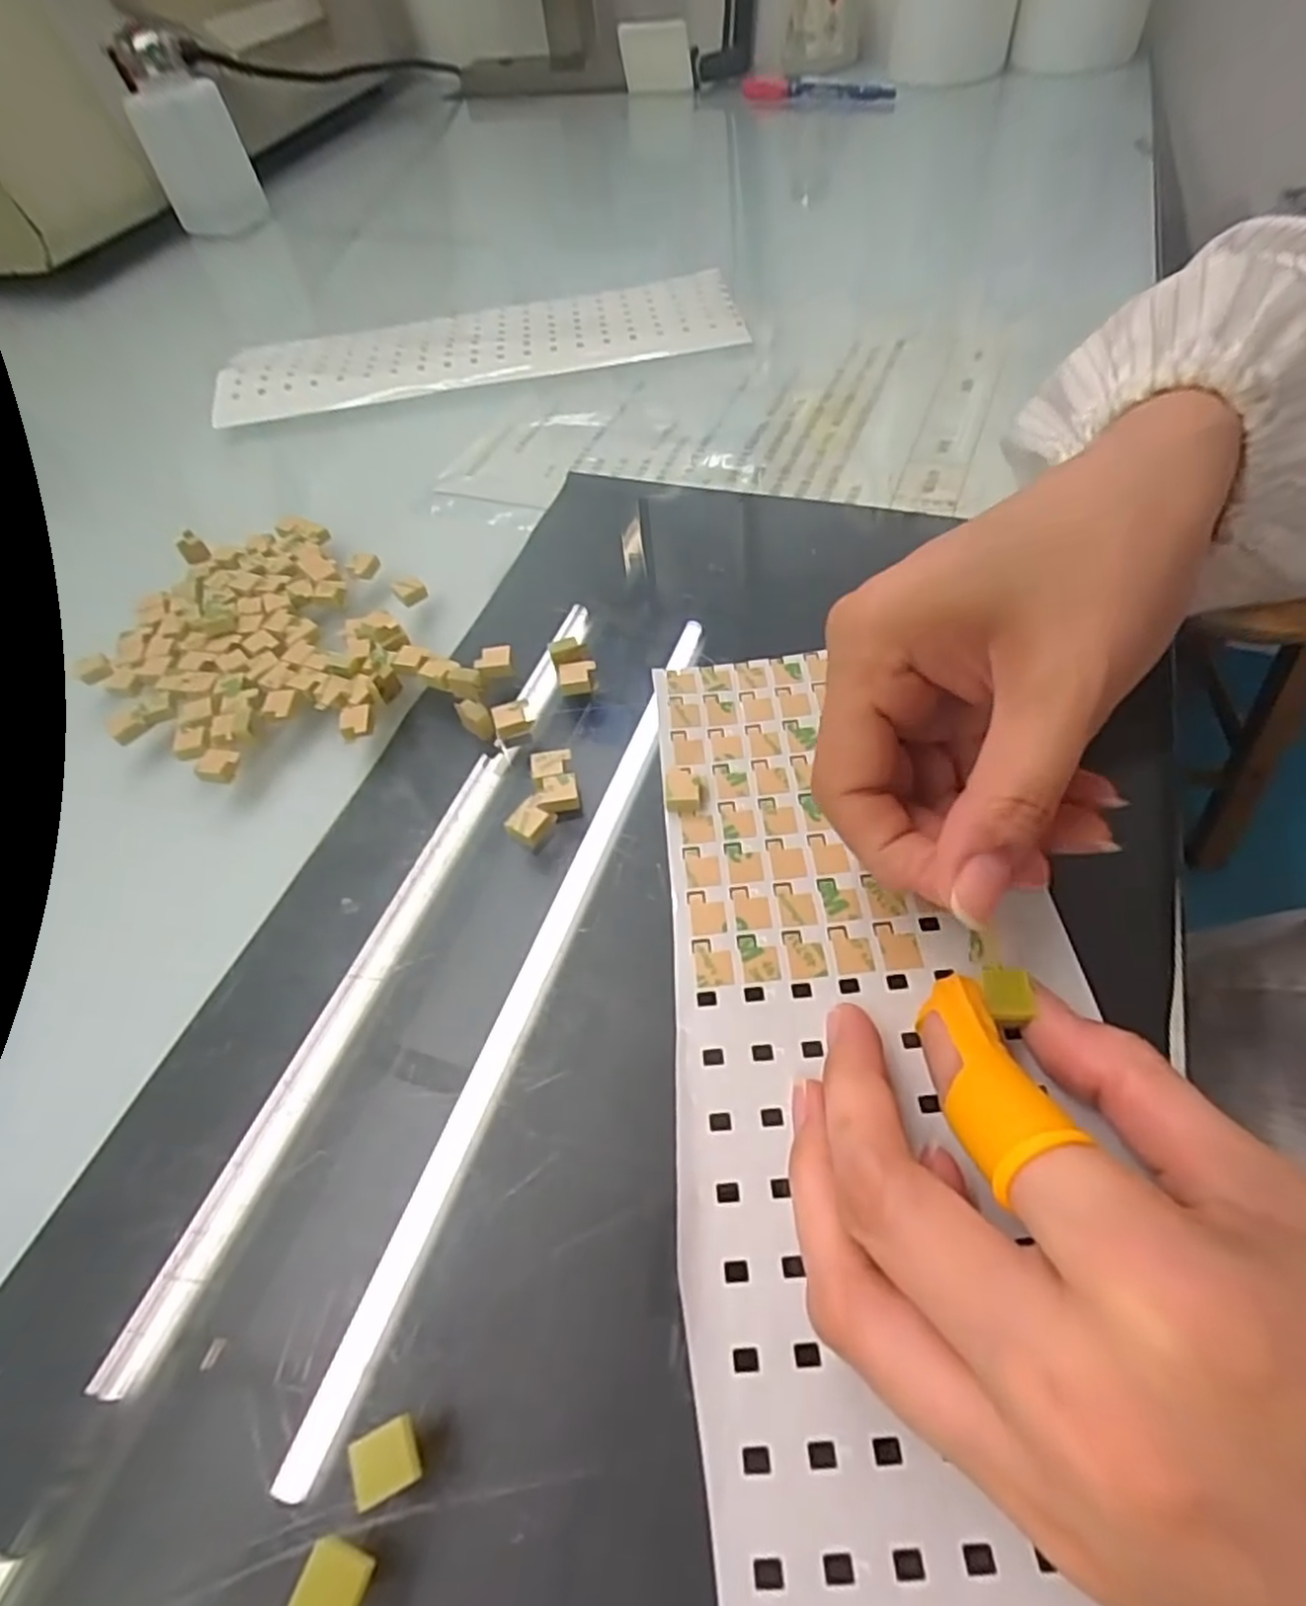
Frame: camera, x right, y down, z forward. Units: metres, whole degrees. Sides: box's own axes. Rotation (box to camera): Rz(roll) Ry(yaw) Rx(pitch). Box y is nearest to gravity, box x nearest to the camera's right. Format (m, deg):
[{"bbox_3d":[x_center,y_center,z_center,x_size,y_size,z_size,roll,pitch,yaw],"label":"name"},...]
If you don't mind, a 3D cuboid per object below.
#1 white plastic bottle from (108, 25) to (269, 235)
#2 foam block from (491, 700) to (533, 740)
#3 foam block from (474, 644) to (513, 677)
[{"bbox_3d":[-0.328,-0.471,0.526,0.067,0.109,0.055,-23,56,-12],"label":"white plastic bottle"},{"bbox_3d":[-0.047,-0.028,0.243,0.012,0.006,0.011,-14,54,-5],"label":"foam block"},{"bbox_3d":[-0.056,-0.050,0.259,0.013,0.006,0.012,-11,54,-3],"label":"foam block"}]

